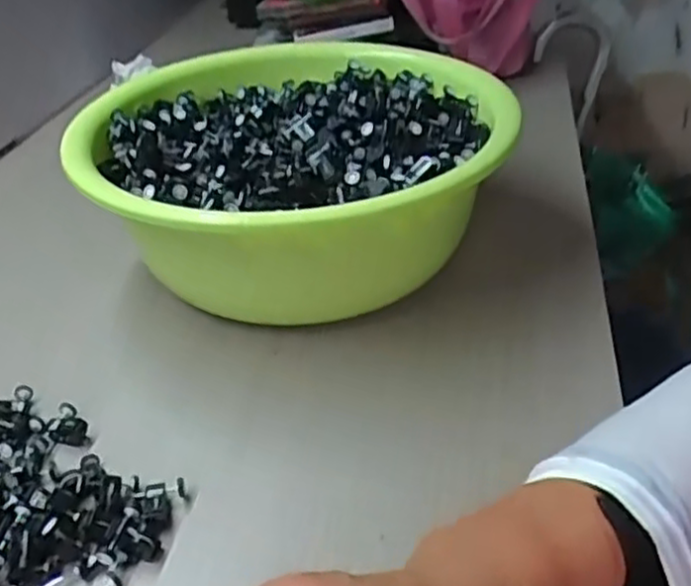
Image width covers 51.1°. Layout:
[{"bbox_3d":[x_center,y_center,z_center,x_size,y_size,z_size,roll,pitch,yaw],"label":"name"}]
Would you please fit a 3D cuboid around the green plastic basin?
[{"bbox_3d":[-0.030,-0.092,0.557,0.300,0.107,0.325,9,35,16],"label":"green plastic basin"}]

